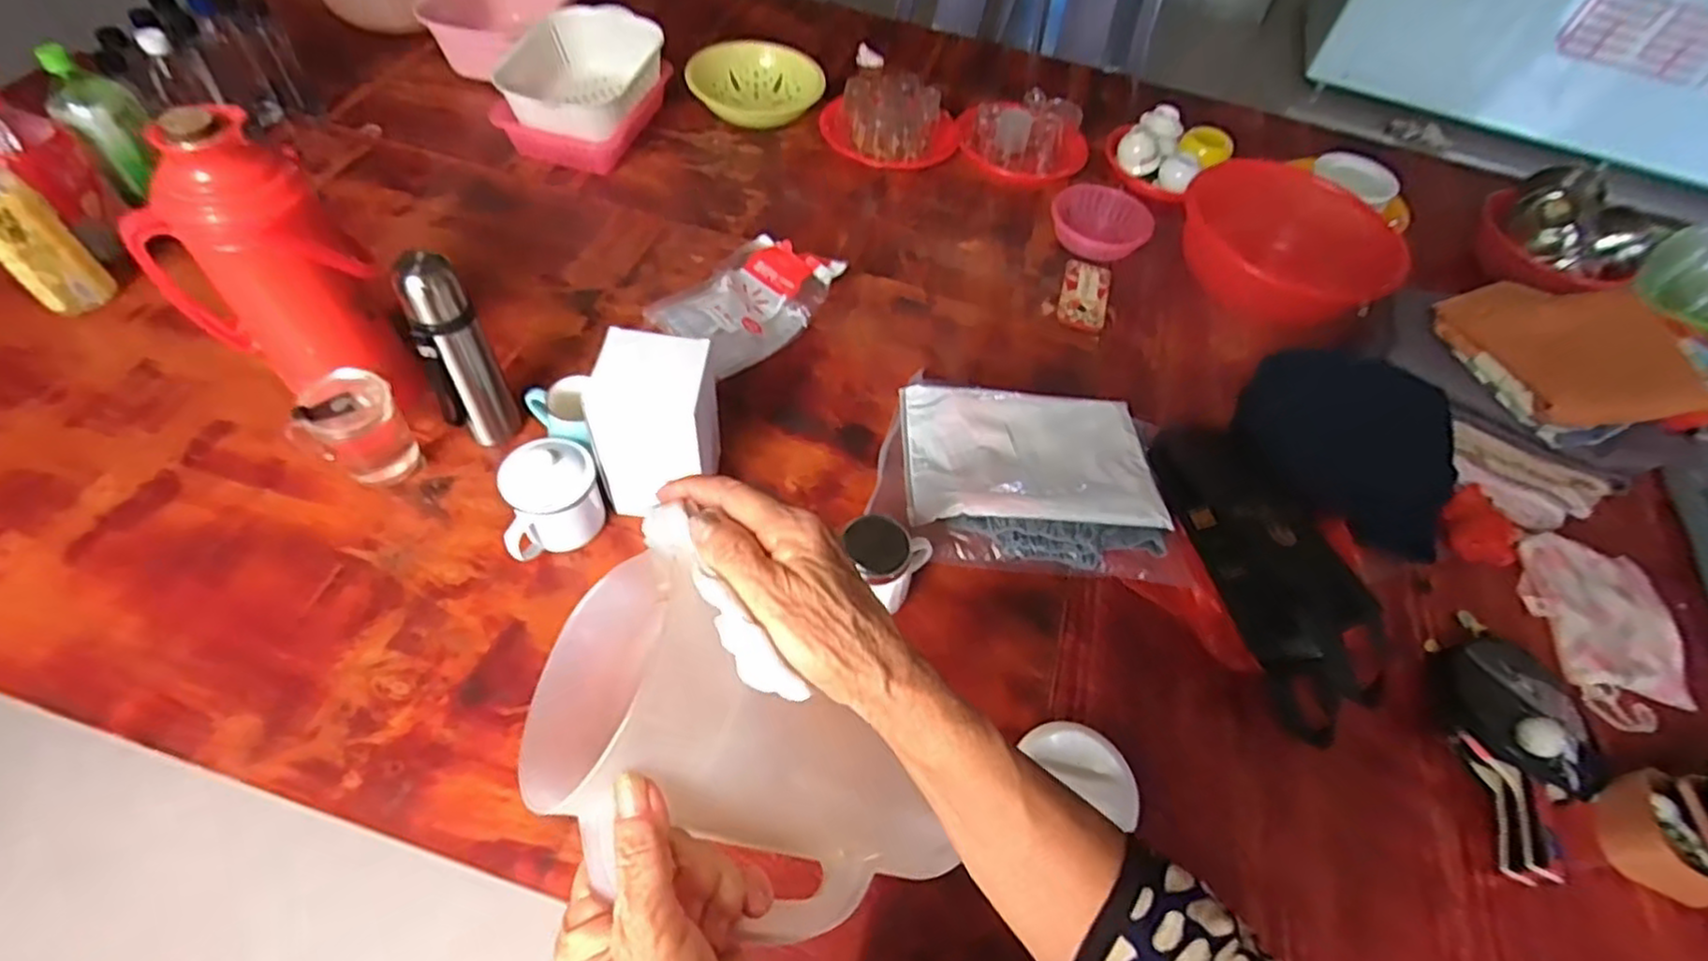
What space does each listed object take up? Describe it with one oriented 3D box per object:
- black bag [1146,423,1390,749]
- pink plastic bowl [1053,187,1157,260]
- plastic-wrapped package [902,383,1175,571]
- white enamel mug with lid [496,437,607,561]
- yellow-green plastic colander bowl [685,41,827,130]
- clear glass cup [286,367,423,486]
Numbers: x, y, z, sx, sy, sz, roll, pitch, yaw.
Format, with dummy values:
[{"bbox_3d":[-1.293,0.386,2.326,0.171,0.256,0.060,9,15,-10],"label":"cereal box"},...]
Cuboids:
[{"bbox_3d":[0.464,0.076,0.846,0.134,0.101,0.405,-4,58,-9],"label":"black bag"},{"bbox_3d":[0.412,-0.438,1.238,0.169,0.062,0.148,28,58,12],"label":"pink plastic bowl"},{"bbox_3d":[0.211,-0.023,0.915,0.327,0.047,0.276,2,55,-6],"label":"plastic-wrapped package"},{"bbox_3d":[-0.330,0.021,0.802,0.108,0.108,0.088,-24,61,-22],"label":"white enamel mug with lid"},{"bbox_3d":[-0.186,-0.737,1.404,0.257,0.089,0.174,-4,56,-10],"label":"yellow-green plastic colander bowl"},{"bbox_3d":[-0.561,-0.062,0.829,0.098,0.114,0.101,3,55,-5],"label":"clear glass cup"}]

